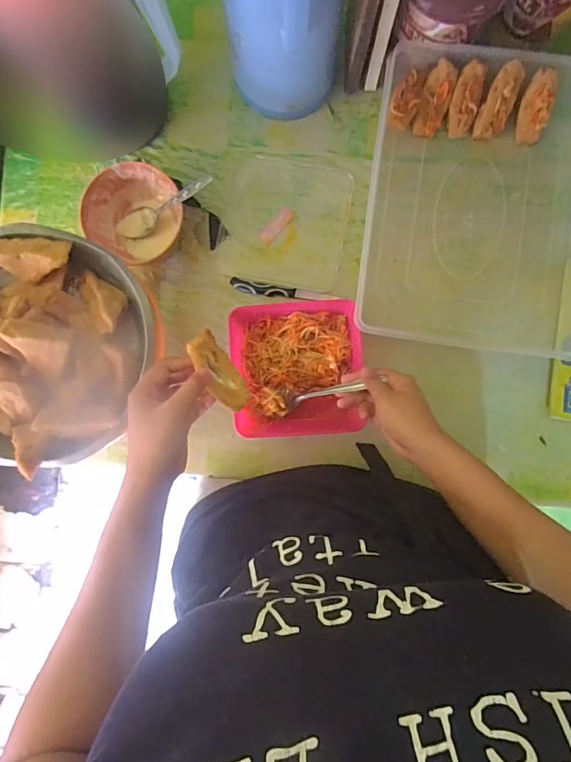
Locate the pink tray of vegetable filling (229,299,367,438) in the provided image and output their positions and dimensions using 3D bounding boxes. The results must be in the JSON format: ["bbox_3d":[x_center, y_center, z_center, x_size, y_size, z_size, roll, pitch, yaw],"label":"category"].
[{"bbox_3d":[0.015,-0.016,0.567,0.160,0.052,0.169,-5,90,2],"label":"pink tray of vegetable filling"}]

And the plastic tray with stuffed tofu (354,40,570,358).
[{"bbox_3d":[0.247,-0.234,0.555,0.283,0.060,0.376,7,90,2],"label":"plastic tray with stuffed tofu"}]

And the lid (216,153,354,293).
[{"bbox_3d":[-0.002,-0.214,0.592,0.165,0.006,0.164,10,91,2],"label":"lid"}]

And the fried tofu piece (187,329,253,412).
[{"bbox_3d":[-0.064,-0.009,0.426,0.027,0.025,0.080,-31,102,2],"label":"fried tofu piece"}]

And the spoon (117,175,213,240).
[{"bbox_3d":[-0.155,-0.222,0.556,0.158,0.029,0.036,-12,90,36],"label":"spoon"}]

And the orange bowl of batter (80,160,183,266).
[{"bbox_3d":[-0.195,-0.217,0.568,0.107,0.057,0.114,0,90,2],"label":"orange bowl of batter"}]

